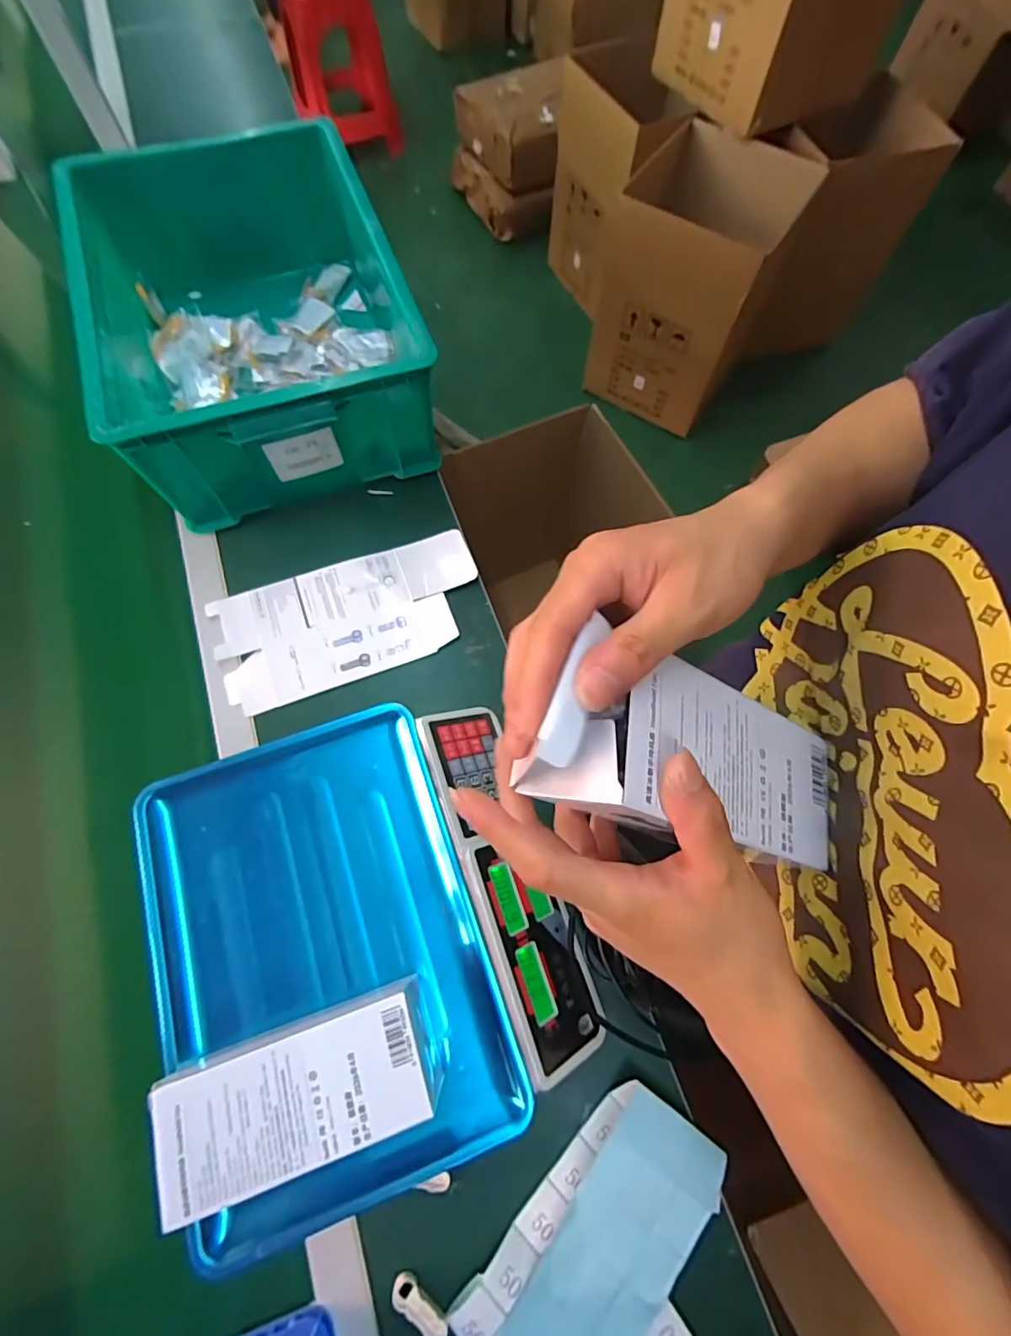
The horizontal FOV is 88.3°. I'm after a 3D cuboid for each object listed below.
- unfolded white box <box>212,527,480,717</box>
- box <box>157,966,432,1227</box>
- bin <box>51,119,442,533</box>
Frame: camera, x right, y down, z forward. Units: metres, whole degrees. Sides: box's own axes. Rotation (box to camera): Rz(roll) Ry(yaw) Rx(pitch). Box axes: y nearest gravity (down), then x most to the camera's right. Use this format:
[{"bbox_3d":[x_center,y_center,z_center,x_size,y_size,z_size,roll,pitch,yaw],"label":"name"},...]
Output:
[{"bbox_3d":[-0.180,-0.062,0.622,0.308,0.010,0.148,-20,72,-8],"label":"unfolded white box"},{"bbox_3d":[-0.130,0.279,0.349,0.170,0.069,0.089,-18,71,-7],"label":"box"},{"bbox_3d":[-0.332,-0.453,0.681,0.369,0.184,0.491,-18,71,-8],"label":"bin"}]

